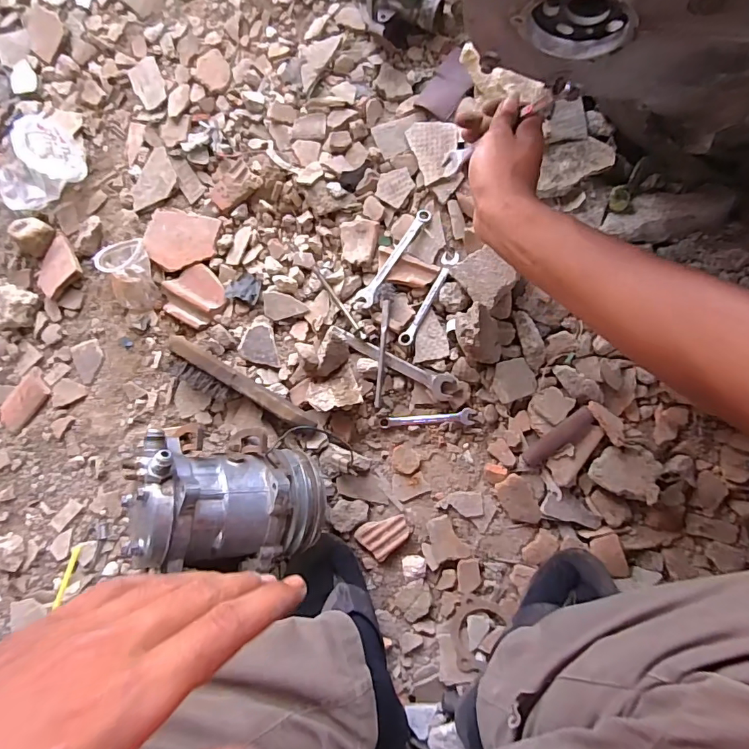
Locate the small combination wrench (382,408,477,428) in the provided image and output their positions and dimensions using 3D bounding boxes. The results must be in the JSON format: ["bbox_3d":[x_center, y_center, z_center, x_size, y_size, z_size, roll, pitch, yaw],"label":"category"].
[{"bbox_3d":[0.069,0.062,0.625,0.124,0.008,0.021,-6,86,7],"label":"small combination wrench"}]

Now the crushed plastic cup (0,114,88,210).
[{"bbox_3d":[-0.499,-0.301,0.678,0.140,0.074,0.090,-36,83,4],"label":"crushed plastic cup"}]

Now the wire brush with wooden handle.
[{"bbox_3d":[-0.189,0.022,0.638,0.236,0.037,0.052,31,92,8],"label":"wire brush with wooden handle"}]

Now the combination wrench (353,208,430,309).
[{"bbox_3d":[0.023,-0.152,0.617,0.025,0.012,0.157,36,92,8],"label":"combination wrench"}]

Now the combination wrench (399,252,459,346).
[{"bbox_3d":[0.070,-0.099,0.613,0.020,0.011,0.136,29,91,8],"label":"combination wrench"}]

